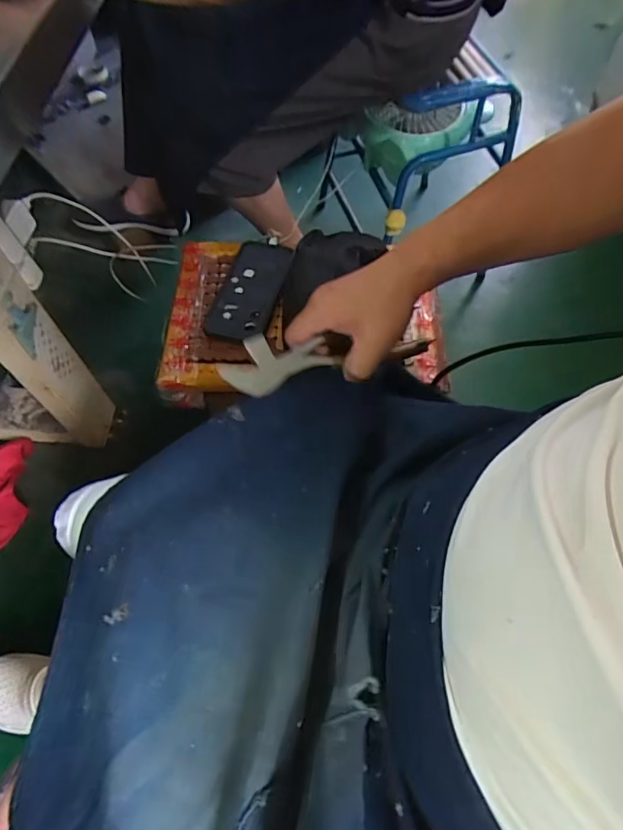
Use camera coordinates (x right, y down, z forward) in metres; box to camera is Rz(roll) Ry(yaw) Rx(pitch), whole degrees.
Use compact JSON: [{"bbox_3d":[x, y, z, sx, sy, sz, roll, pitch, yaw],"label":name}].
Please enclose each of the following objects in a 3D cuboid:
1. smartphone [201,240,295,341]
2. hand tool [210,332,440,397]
[{"bbox_3d":[-0.087,-0.173,0.693,0.084,0.014,0.169,14,64,8],"label":"smartphone"},{"bbox_3d":[0.017,-0.051,0.432,0.187,0.020,0.042,-10,62,-18],"label":"hand tool"}]

